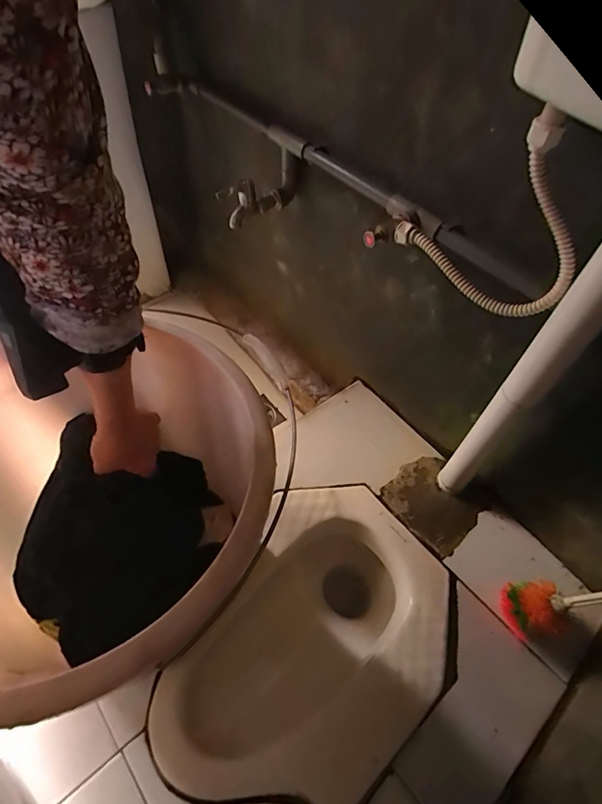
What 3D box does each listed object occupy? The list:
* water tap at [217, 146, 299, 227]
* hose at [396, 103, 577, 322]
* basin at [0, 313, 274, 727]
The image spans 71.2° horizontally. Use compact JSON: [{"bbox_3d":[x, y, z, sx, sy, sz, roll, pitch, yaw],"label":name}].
[{"bbox_3d":[-0.075,-0.367,0.731,0.141,0.103,0.039,-18,58,-17],"label":"water tap"},{"bbox_3d":[0.209,-0.205,0.456,0.062,0.195,0.209,-27,61,-22],"label":"hose"},{"bbox_3d":[-0.213,0.134,0.445,0.347,0.247,0.318,2,54,-3],"label":"basin"}]

